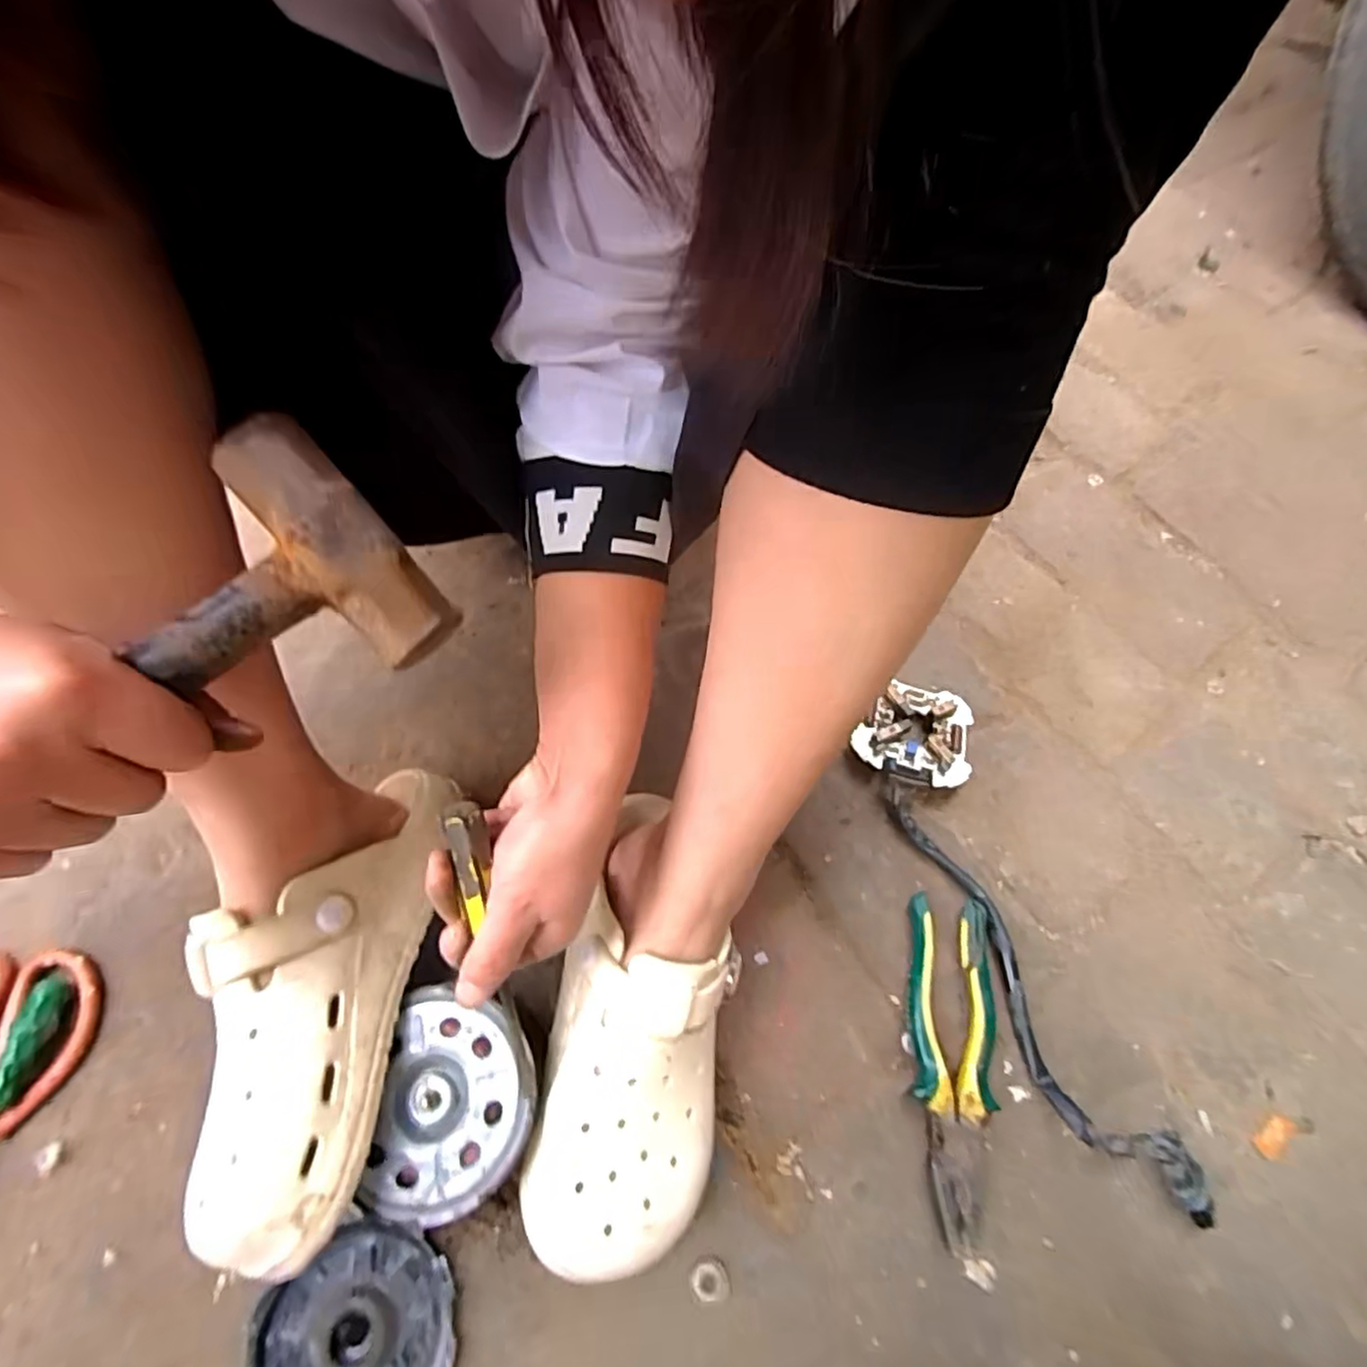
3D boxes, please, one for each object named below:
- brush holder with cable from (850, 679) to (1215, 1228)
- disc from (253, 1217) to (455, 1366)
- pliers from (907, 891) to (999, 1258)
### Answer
[{"bbox_3d":[0.213,0.157,0.456,0.097,0.027,0.354,-13,66,-8],"label":"brush holder with cable"},{"bbox_3d":[-0.176,0.352,0.361,0.098,0.013,0.097,1,65,-2],"label":"disc"},{"bbox_3d":[0.167,0.235,0.423,0.052,0.020,0.189,10,65,2],"label":"pliers"}]

